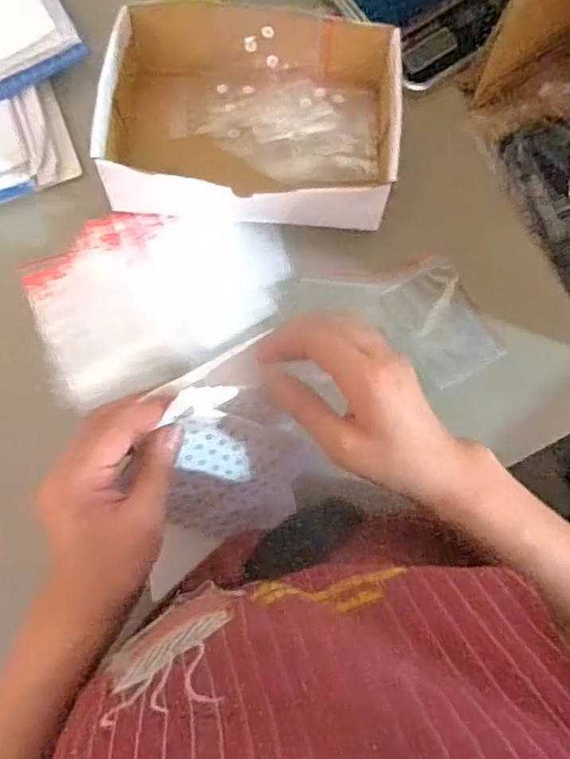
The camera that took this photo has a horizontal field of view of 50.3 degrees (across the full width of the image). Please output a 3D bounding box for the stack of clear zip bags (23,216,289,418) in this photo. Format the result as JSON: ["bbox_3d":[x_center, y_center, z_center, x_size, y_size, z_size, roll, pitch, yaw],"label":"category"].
[{"bbox_3d":[-0.104,-0.075,0.514,0.212,0.019,0.141,-21,81,-5],"label":"stack of clear zip bags"}]

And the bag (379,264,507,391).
[{"bbox_3d":[0.134,-0.048,0.524,0.072,0.006,0.098,-25,79,-3],"label":"bag"}]

